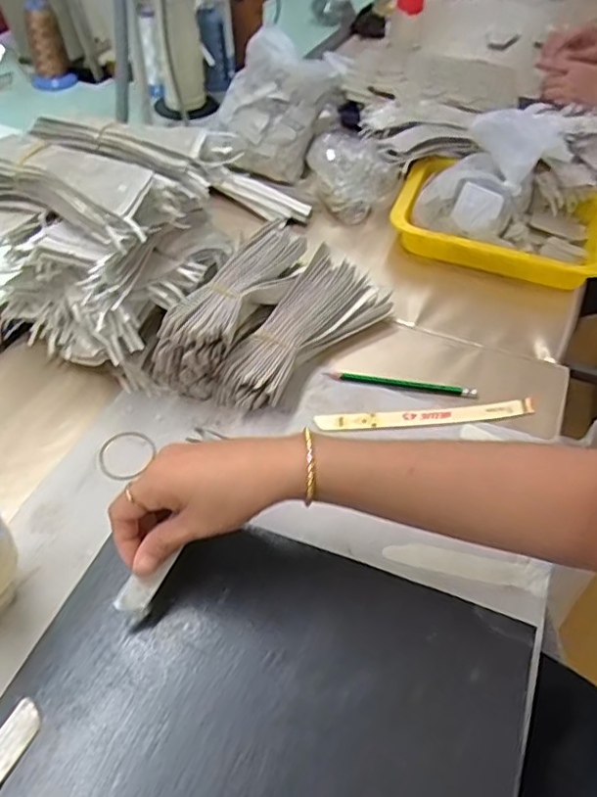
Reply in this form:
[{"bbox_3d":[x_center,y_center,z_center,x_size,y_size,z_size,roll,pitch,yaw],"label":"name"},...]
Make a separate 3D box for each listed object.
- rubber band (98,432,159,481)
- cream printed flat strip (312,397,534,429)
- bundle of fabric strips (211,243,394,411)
[{"bbox_3d":[-0.150,0.048,0.523,0.048,0.005,0.042,-33,58,-28],"label":"rubber band"},{"bbox_3d":[0.119,0.017,0.554,0.204,0.004,0.019,-4,56,-4],"label":"cream printed flat strip"},{"bbox_3d":[0.001,-0.069,0.594,0.084,0.048,0.211,33,55,22],"label":"bundle of fabric strips"}]

